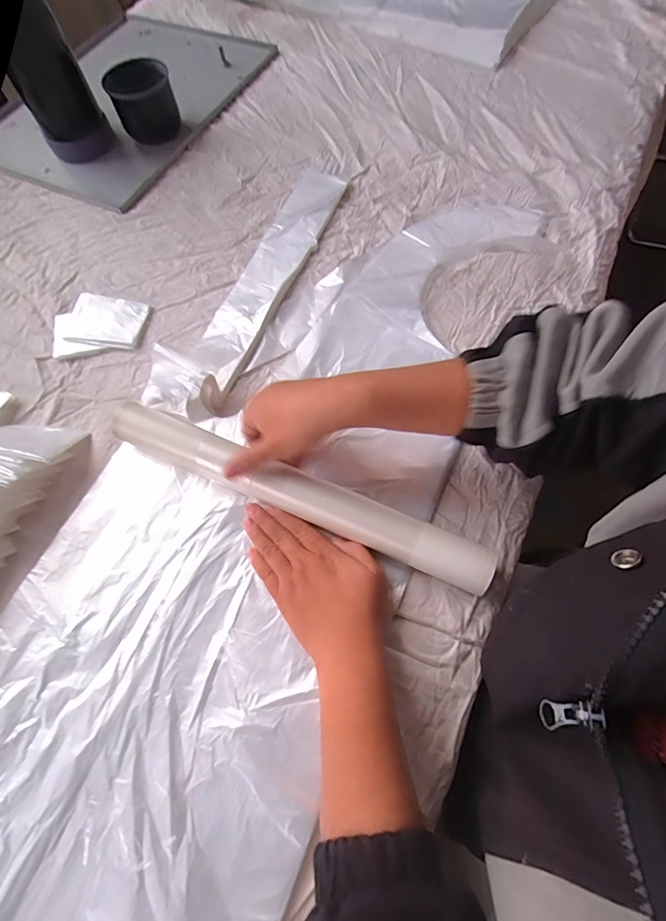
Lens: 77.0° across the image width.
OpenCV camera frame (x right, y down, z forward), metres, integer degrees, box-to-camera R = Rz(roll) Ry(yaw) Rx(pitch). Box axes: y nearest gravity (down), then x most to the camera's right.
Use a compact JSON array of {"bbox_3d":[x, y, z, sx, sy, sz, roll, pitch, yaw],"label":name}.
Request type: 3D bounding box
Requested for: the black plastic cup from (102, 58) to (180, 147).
[{"bbox_3d":[-0.276,-0.526,0.615,0.088,0.075,0.074,-20,67,-5],"label":"black plastic cup"}]

